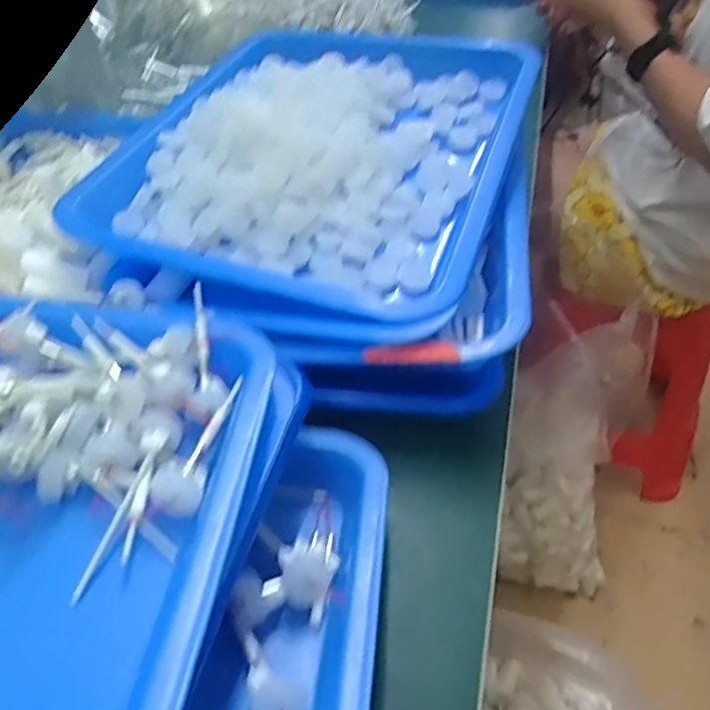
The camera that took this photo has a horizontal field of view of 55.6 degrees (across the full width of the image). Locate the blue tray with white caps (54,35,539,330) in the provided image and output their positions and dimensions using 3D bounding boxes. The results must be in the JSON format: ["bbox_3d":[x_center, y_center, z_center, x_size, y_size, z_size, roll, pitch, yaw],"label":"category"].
[{"bbox_3d":[-0.023,-0.151,0.490,0.262,0.065,0.318,13,42,15],"label":"blue tray with white caps"}]

